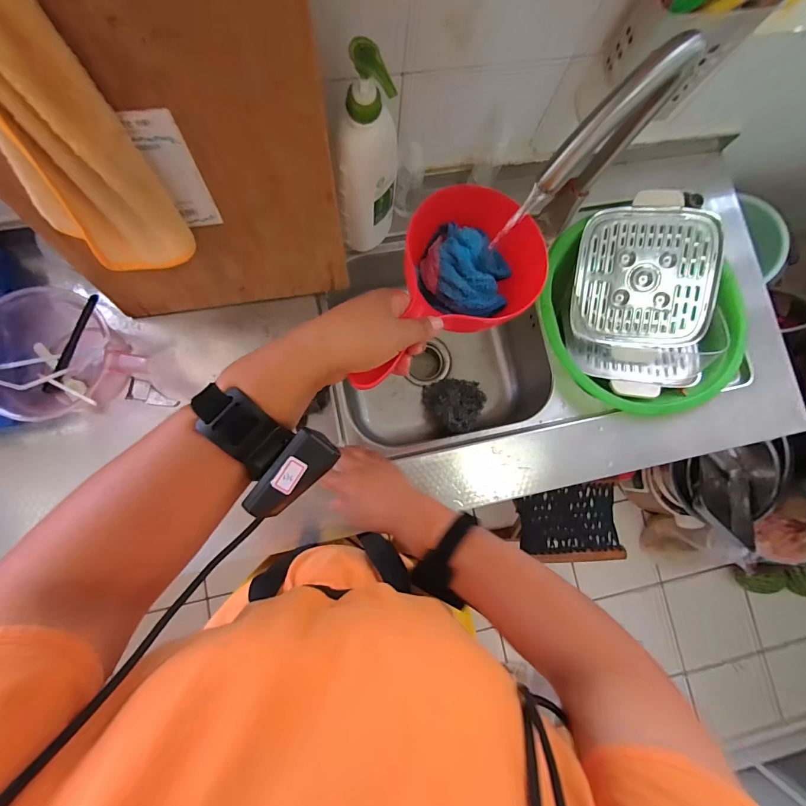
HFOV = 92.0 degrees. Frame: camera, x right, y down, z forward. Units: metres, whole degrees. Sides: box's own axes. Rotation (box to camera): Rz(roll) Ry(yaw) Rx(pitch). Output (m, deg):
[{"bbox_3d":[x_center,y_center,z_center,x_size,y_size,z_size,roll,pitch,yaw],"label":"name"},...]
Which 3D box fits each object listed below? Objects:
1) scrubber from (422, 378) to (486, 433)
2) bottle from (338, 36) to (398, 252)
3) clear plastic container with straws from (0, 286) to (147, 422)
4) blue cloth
[{"bbox_3d":[0.105,0.001,0.757,0.111,0.081,0.110,1,83,-5],"label":"scrubber"},{"bbox_3d":[-0.041,-0.287,0.475,0.067,0.258,0.059,2,83,-4],"label":"bottle"},{"bbox_3d":[-0.466,-0.072,0.528,0.178,0.097,0.191,1,83,-5],"label":"clear plastic container with straws"},{"bbox_3d":[0.071,-0.144,0.429,0.103,0.051,0.081,26,82,-1],"label":"blue cloth"}]

